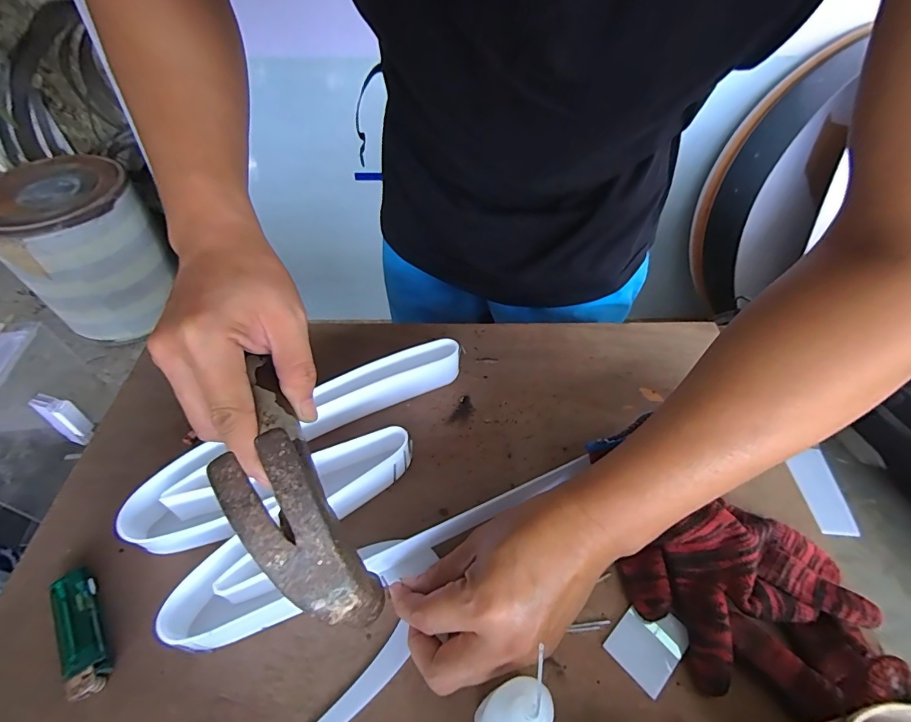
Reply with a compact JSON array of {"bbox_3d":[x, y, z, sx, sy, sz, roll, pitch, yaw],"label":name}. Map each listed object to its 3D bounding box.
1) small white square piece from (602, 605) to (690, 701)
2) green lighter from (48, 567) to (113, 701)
[{"bbox_3d":[0.127,0.185,0.287,0.047,0.006,0.039,-40,58,-21],"label":"small white square piece"},{"bbox_3d":[-0.247,0.176,0.283,0.026,0.012,0.081,-29,59,-22],"label":"green lighter"}]

